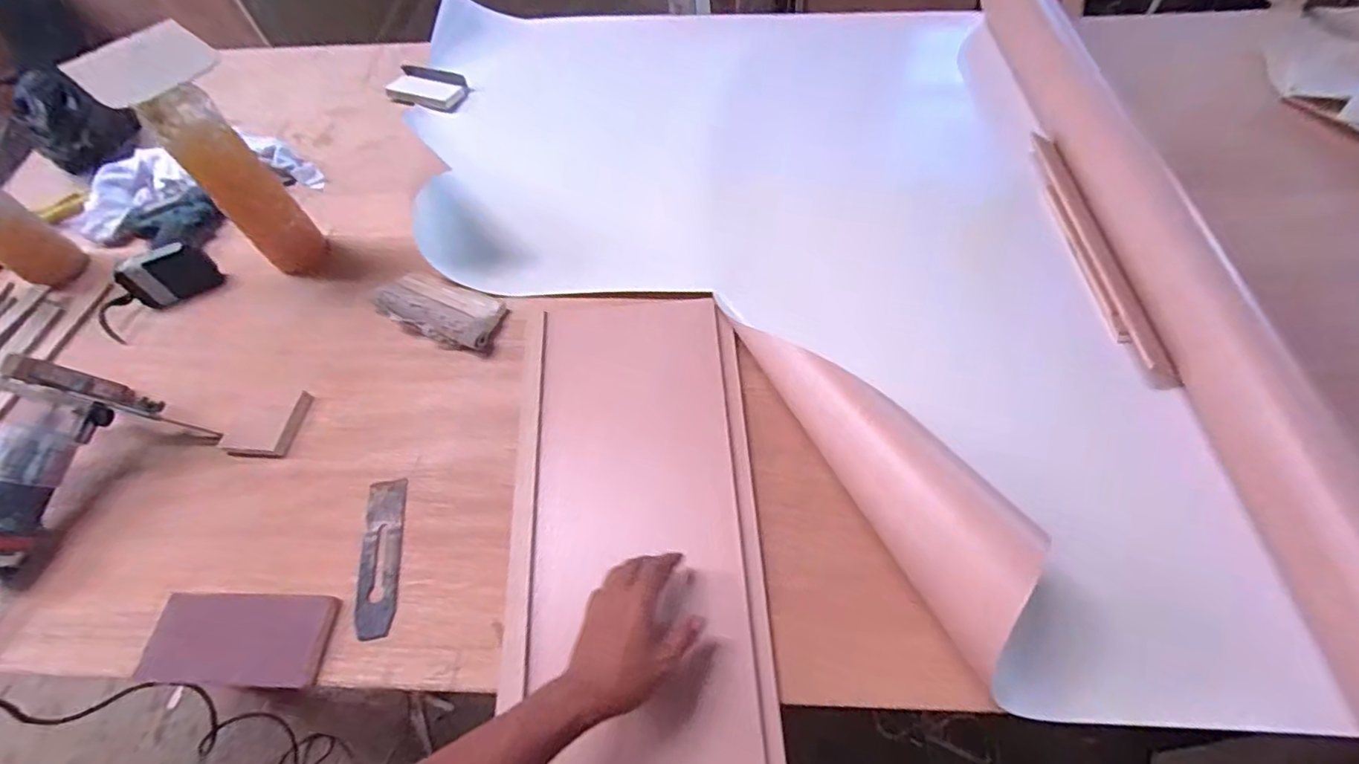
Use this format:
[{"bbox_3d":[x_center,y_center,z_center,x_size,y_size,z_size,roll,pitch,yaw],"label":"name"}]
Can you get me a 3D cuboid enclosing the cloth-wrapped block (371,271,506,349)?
[{"bbox_3d":[-0.344,-0.107,0.832,0.193,0.065,0.096,21,62,17],"label":"cloth-wrapped block"}]

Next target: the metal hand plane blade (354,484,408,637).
[{"bbox_3d":[-0.340,0.197,0.664,0.045,0.007,0.176,-5,61,-8],"label":"metal hand plane blade"}]

